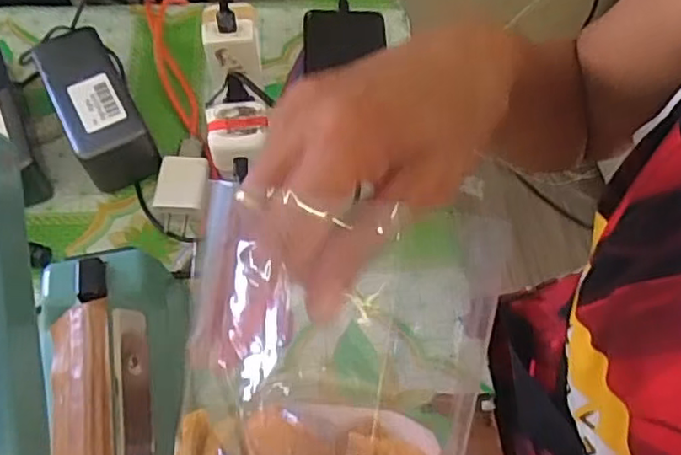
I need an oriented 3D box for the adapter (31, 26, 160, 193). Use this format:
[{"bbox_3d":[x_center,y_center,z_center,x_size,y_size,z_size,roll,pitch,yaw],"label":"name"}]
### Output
[{"bbox_3d":[-0.193,-0.095,0.491,0.057,0.049,0.136,-25,63,-18],"label":"adapter"}]

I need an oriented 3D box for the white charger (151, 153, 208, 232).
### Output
[{"bbox_3d":[-0.119,-0.028,0.468,0.037,0.018,0.054,3,58,-2],"label":"white charger"}]

